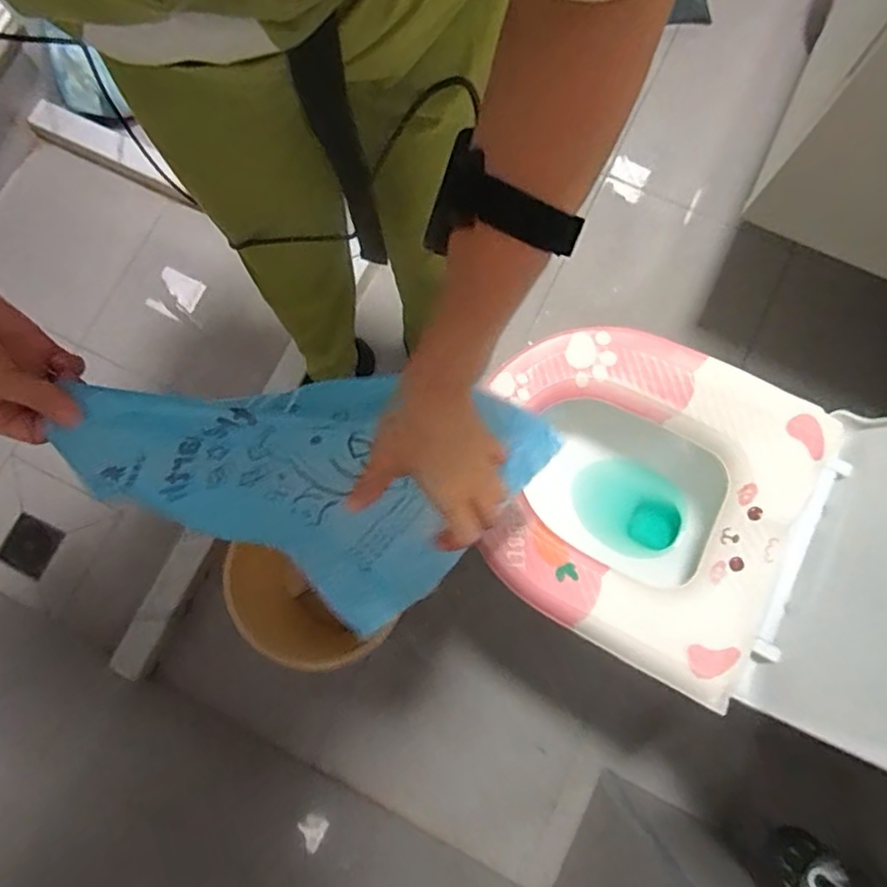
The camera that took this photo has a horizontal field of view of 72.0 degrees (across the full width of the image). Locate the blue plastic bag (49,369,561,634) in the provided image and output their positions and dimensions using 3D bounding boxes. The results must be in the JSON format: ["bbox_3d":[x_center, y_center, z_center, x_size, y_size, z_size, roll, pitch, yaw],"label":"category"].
[{"bbox_3d":[-0.084,0.012,0.516,0.246,0.223,0.268,42,83,8],"label":"blue plastic bag"}]

